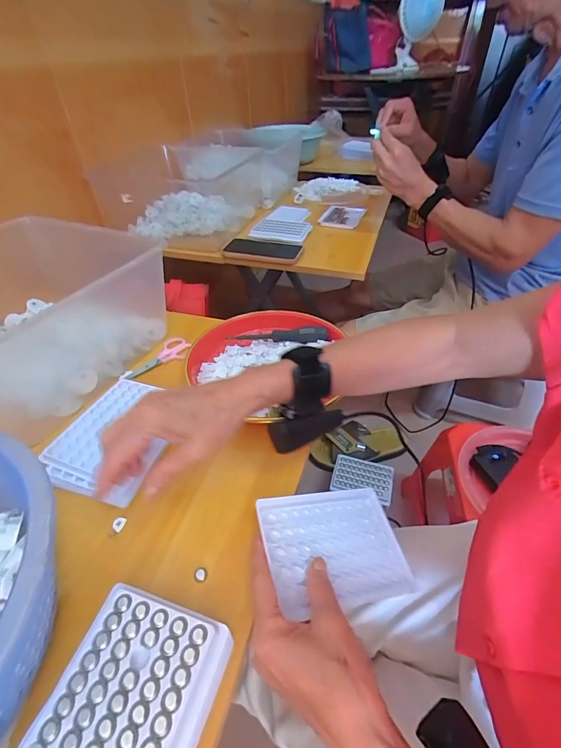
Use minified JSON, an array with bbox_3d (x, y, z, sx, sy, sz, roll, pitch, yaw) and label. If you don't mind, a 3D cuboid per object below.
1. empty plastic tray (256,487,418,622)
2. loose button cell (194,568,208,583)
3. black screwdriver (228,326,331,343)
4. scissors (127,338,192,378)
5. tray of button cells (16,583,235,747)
[{"bbox_3d":[0.050,0.150,0.318,0.129,0.008,0.093,3,43,-22],"label":"empty plastic tray"},{"bbox_3d":[-0.067,0.167,0.298,0.011,0.004,0.011,-1,43,1],"label":"loose button cell"},{"bbox_3d":[-0.003,-0.056,0.513,0.140,0.021,0.018,0,43,1],"label":"black screwdriver"},{"bbox_3d":[-0.176,-0.025,0.512,0.095,0.012,0.041,-25,48,-23],"label":"scissors"},{"bbox_3d":[-0.097,0.218,0.225,0.097,0.032,0.127,12,45,14],"label":"tray of button cells"}]

